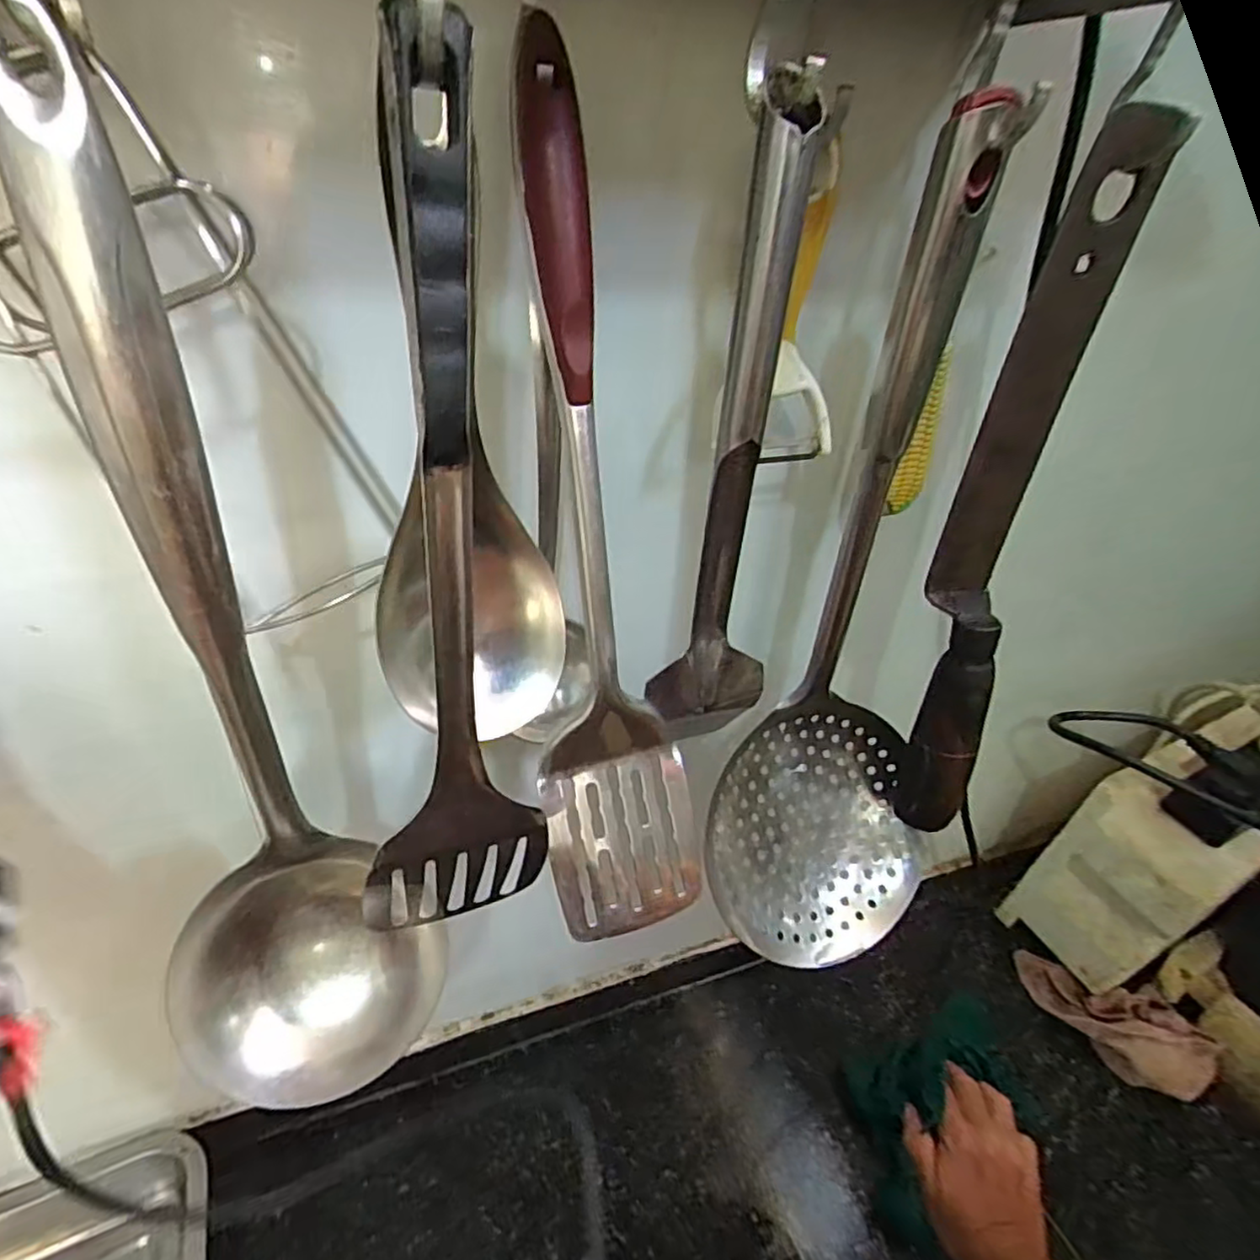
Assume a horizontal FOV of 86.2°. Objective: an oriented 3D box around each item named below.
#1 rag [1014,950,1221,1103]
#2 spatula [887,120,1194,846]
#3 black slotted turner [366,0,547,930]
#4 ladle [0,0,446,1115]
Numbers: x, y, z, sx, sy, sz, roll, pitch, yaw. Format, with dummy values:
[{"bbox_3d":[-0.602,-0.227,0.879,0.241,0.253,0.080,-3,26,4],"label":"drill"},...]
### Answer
[{"bbox_3d":[0.451,0.360,0.631,0.163,0.041,0.079,23,37,28],"label":"rag"},{"bbox_3d":[0.175,-0.041,0.318,0.048,0.318,0.040,21,36,26],"label":"spatula"},{"bbox_3d":[-0.065,-0.010,0.209,0.063,0.276,0.024,-15,37,-27],"label":"black slotted turner"},{"bbox_3d":[-0.136,0.035,0.225,0.072,0.363,0.095,28,40,34],"label":"ladle"}]

